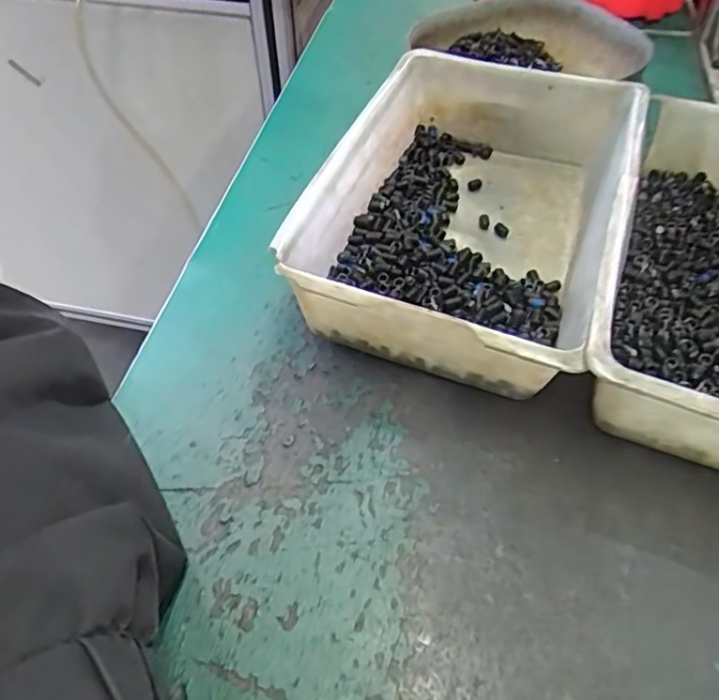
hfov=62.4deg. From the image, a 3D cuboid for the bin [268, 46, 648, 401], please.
[{"bbox_3d":[0.057,-0.070,0.303,0.138,0.055,0.198,17,55,15],"label":"bin"}]

